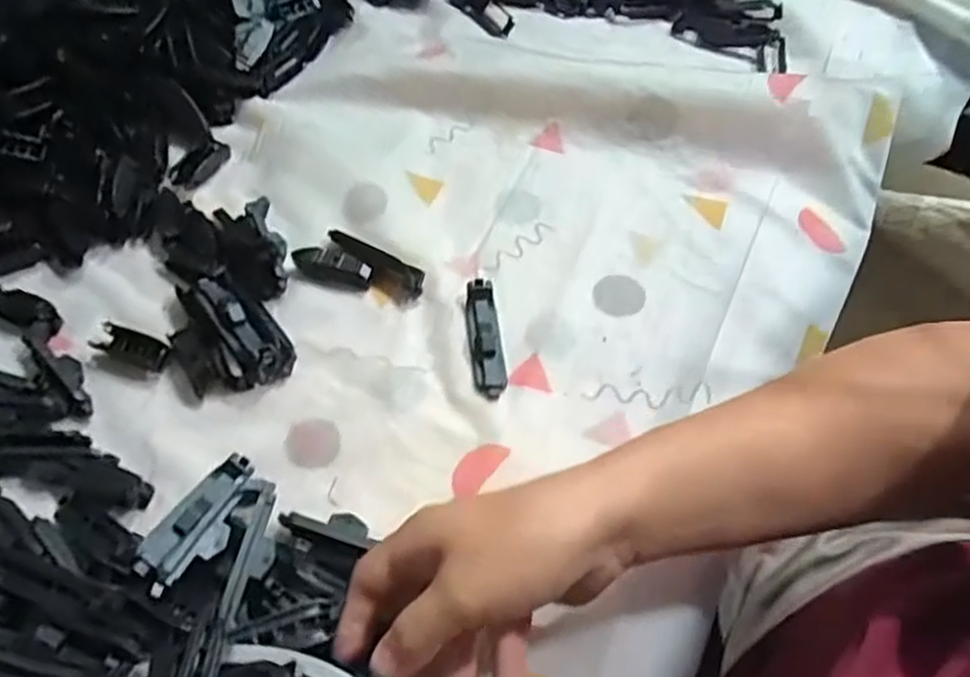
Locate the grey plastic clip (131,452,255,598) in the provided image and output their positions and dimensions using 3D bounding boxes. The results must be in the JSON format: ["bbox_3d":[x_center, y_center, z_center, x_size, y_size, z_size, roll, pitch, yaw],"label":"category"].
[{"bbox_3d":[-0.145,0.092,0.381,0.036,0.009,0.082,16,43,10],"label":"grey plastic clip"}]

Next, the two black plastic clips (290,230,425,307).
[{"bbox_3d":[-0.080,-0.046,0.480,0.084,0.014,0.036,21,61,15],"label":"two black plastic clips"}]

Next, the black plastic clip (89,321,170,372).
[{"bbox_3d":[-0.215,0.004,0.454,0.048,0.010,0.017,17,61,13],"label":"black plastic clip"}]

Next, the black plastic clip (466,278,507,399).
[{"bbox_3d":[0.000,-0.001,0.448,0.019,0.011,0.076,-6,58,-1],"label":"black plastic clip"}]

